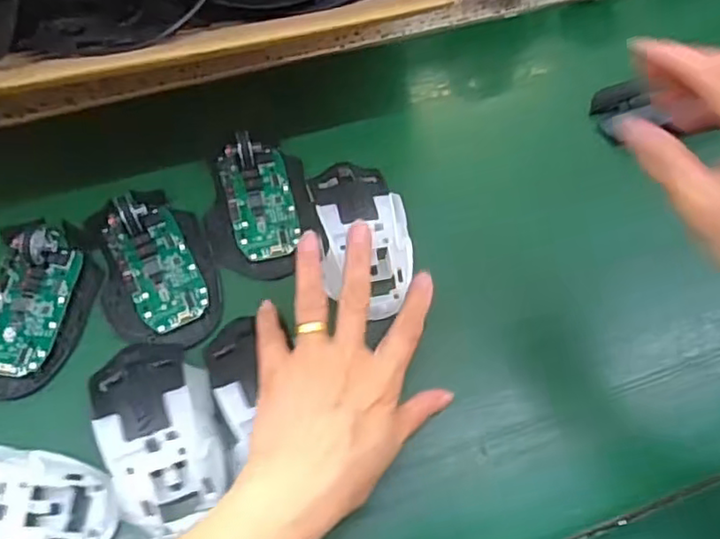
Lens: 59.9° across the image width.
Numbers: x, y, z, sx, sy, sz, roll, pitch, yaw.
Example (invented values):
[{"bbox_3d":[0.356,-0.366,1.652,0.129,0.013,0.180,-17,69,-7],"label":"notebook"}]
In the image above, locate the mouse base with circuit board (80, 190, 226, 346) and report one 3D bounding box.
[{"bbox_3d":[-0.135,-0.005,0.408,0.072,0.025,0.115,-16,66,-11],"label":"mouse base with circuit board"}]

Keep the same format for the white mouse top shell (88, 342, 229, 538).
[{"bbox_3d":[-0.115,0.090,0.359,0.063,0.032,0.109,-18,66,-12],"label":"white mouse top shell"}]

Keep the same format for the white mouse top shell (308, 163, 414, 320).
[{"bbox_3d":[0.003,-0.026,0.424,0.060,0.035,0.110,-10,65,-8],"label":"white mouse top shell"}]

